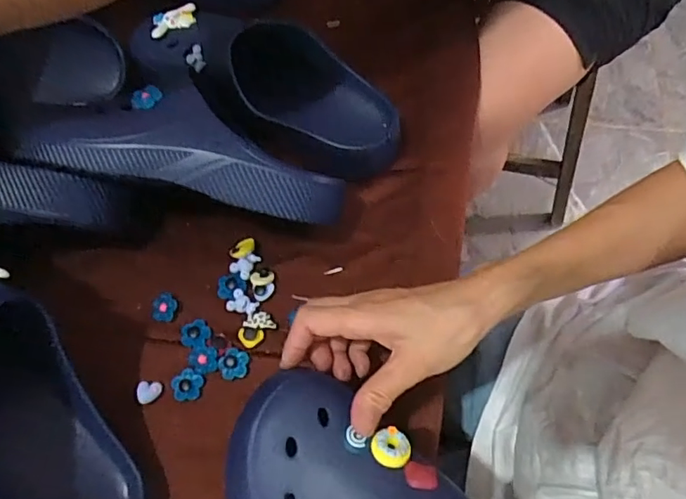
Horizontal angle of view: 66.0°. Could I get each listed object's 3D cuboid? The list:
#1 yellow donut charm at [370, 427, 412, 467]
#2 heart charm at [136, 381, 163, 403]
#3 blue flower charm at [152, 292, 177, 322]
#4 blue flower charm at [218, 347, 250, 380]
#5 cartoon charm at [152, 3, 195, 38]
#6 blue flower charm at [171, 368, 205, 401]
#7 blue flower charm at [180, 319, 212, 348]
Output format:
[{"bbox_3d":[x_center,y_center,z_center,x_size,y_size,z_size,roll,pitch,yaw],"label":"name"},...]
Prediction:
[{"bbox_3d":[0.030,0.121,0.323,0.024,0.007,0.023,-1,64,2],"label":"yellow donut charm"},{"bbox_3d":[-0.157,0.115,0.425,0.019,0.004,0.018,5,64,5],"label":"heart charm"},{"bbox_3d":[-0.154,0.050,0.456,0.021,0.009,0.023,-1,64,2],"label":"blue flower charm"},{"bbox_3d":[-0.089,0.092,0.429,0.023,0.004,0.024,1,64,3],"label":"blue flower charm"},{"bbox_3d":[-0.171,-0.232,0.531,0.051,0.008,0.029,-26,66,-11],"label":"cartoon charm"},{"bbox_3d":[-0.125,0.109,0.425,0.025,0.005,0.024,-1,64,2],"label":"blue flower charm"},{"bbox_3d":[-0.126,0.070,0.444,0.026,0.007,0.024,-1,64,2],"label":"blue flower charm"}]

